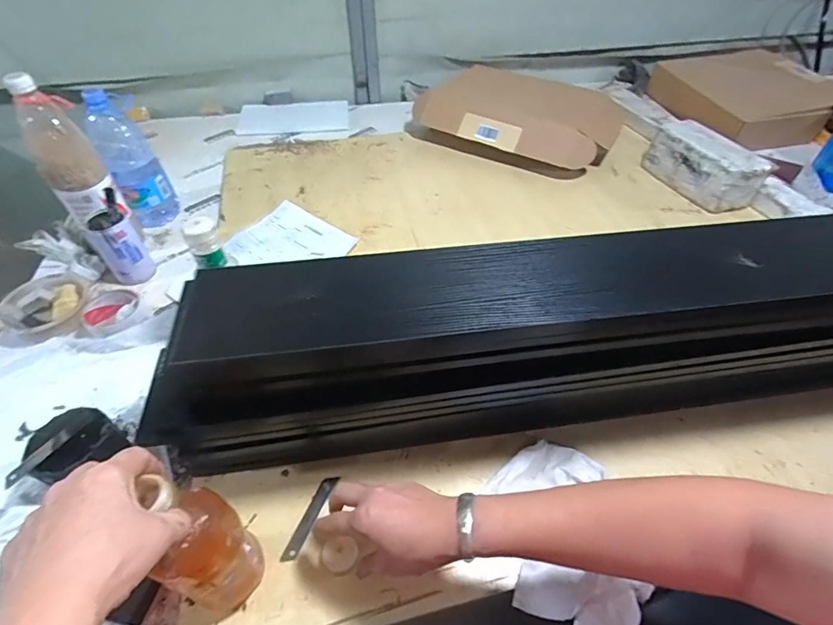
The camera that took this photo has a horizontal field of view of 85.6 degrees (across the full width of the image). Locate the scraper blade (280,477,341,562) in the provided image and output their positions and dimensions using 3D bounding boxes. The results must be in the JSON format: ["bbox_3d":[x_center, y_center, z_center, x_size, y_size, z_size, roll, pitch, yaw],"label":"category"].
[{"bbox_3d":[-0.121,0.234,0.517,0.017,0.004,0.100,21,48,11],"label":"scraper blade"}]

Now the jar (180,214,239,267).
[{"bbox_3d":[-0.267,-0.085,0.571,0.042,0.068,0.037,7,48,6],"label":"jar"}]

